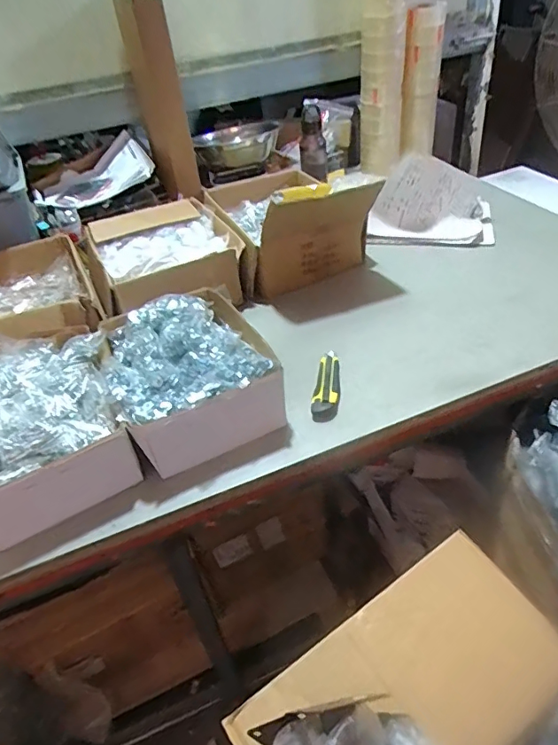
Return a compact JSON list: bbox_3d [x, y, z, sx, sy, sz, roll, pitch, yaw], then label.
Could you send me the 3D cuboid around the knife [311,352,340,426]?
[{"bbox_3d":[0.081,0.020,0.834,0.039,0.019,0.165,3,41,12],"label":"knife"}]

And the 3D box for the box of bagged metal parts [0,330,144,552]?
[{"bbox_3d":[-0.352,0.071,0.753,0.233,0.116,0.287,-23,42,-17],"label":"box of bagged metal parts"}]

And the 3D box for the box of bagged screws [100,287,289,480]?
[{"bbox_3d":[-0.144,-0.012,0.814,0.233,0.123,0.296,-19,41,-13],"label":"box of bagged screws"}]

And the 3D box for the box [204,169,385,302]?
[{"bbox_3d":[0.014,-0.338,1.124,0.268,0.192,0.344,-18,41,-12],"label":"box"}]

